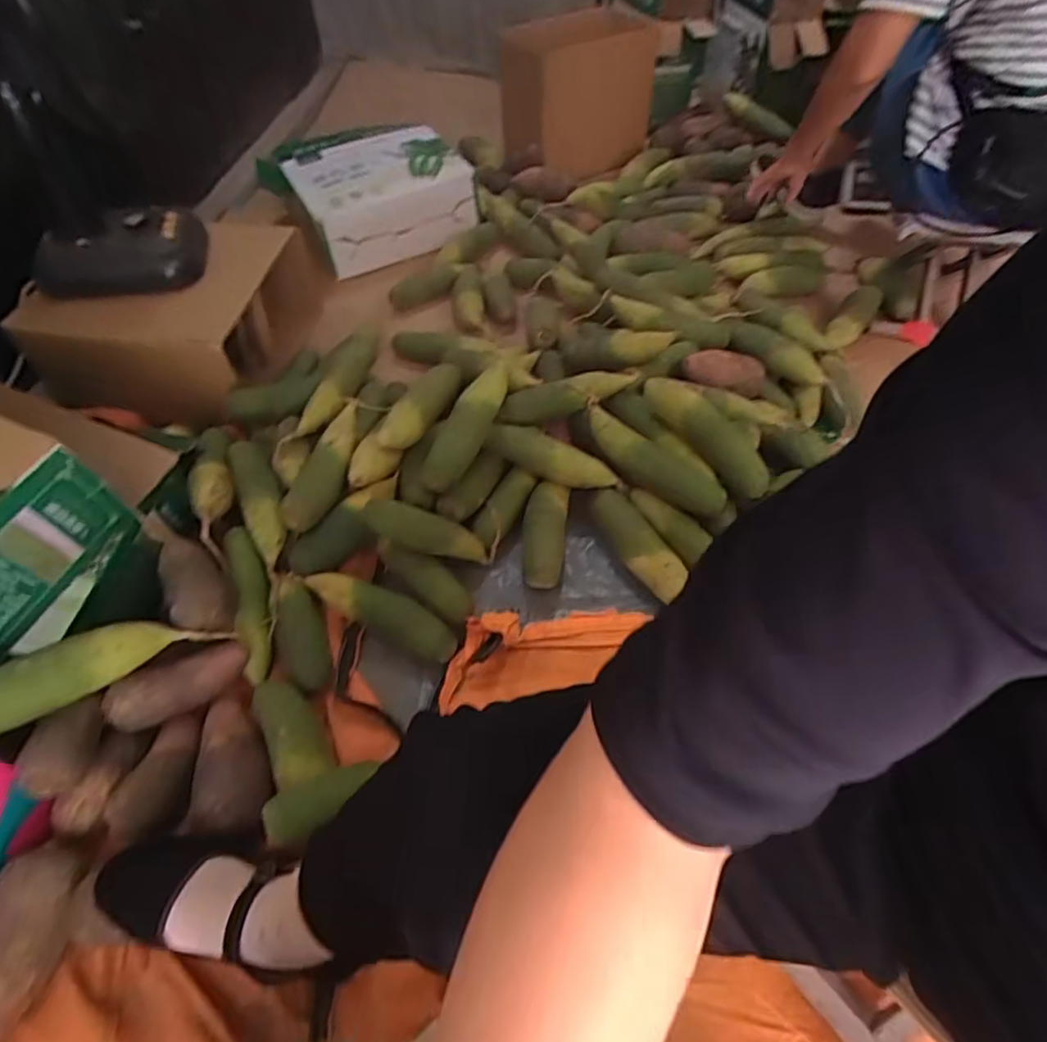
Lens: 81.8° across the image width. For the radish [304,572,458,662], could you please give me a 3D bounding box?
[{"bbox_3d":[-0.183,0.117,0.773,0.214,0.059,0.055,19,56,14],"label":"radish"}]

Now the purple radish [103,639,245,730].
[{"bbox_3d":[-0.386,0.180,0.672,0.143,0.056,0.048,-28,58,-19],"label":"purple radish"}]

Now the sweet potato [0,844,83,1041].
[{"bbox_3d":[-0.464,0.389,0.546,0.075,0.060,0.164,10,68,8],"label":"sweet potato"}]

